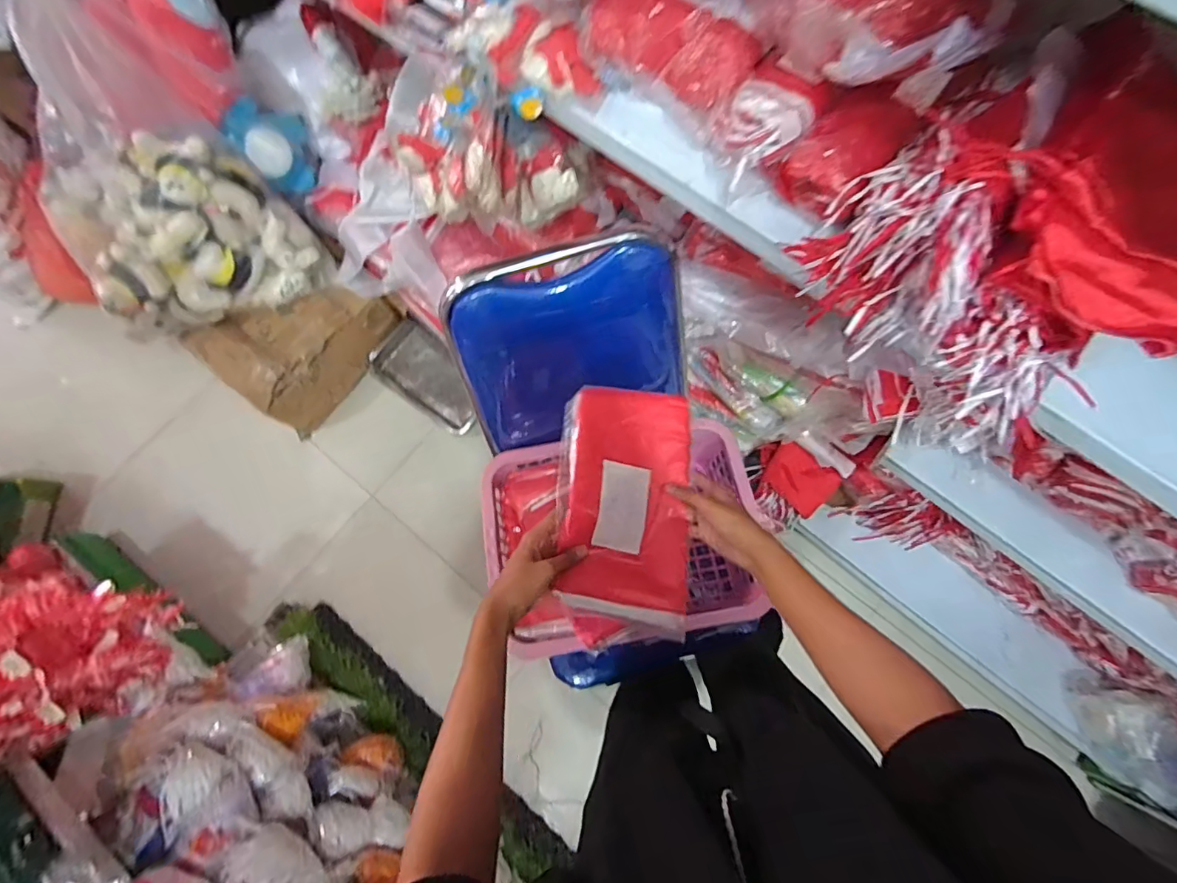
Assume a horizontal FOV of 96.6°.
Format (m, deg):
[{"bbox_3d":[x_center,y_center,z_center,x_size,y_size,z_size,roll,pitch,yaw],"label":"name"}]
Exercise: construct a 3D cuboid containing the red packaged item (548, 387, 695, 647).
[{"bbox_3d":[0.042,0.071,0.595,0.146,0.036,0.263,3,76,2],"label":"red packaged item"}]

